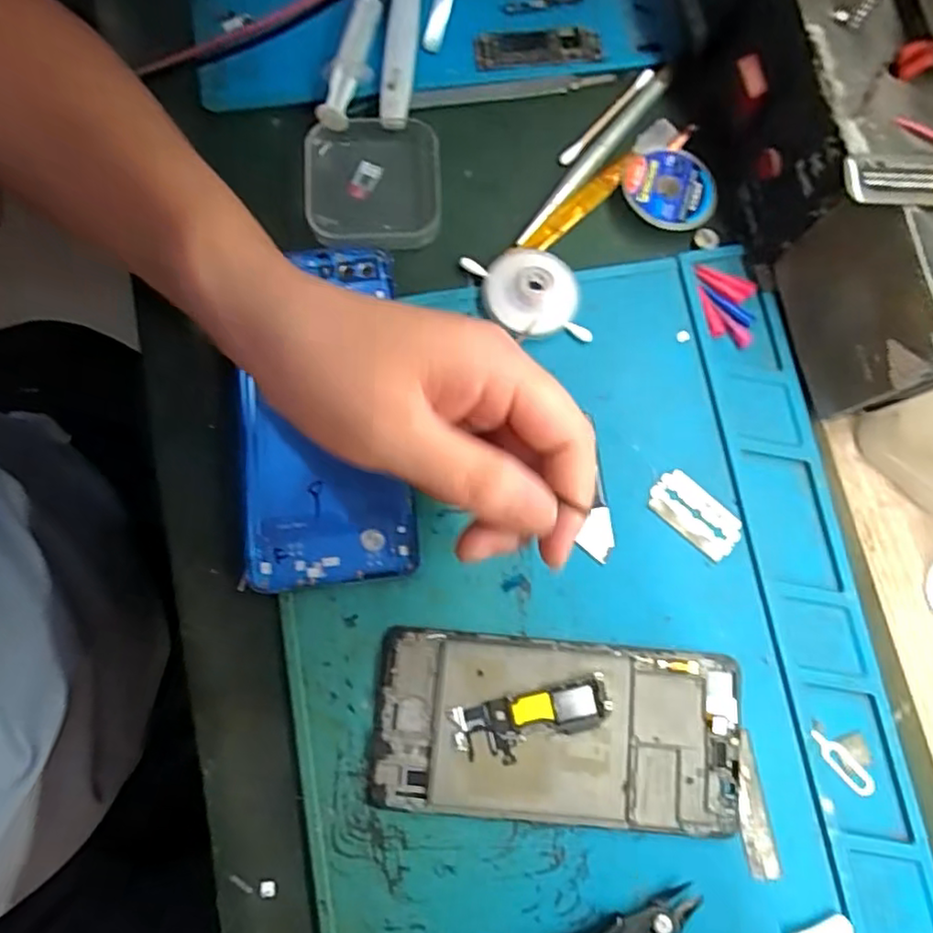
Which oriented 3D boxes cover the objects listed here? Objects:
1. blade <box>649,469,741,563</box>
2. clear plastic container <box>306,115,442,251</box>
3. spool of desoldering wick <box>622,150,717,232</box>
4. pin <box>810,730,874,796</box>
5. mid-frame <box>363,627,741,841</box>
[{"bbox_3d":[0.103,0.022,0.295,0.043,0.004,0.023,40,81,6],"label":"blade"},{"bbox_3d":[-0.045,-0.135,0.313,0.064,0.014,0.063,-2,79,-2],"label":"clear plastic container"},{"bbox_3d":[0.098,-0.134,0.318,0.043,0.009,0.040,0,79,-1],"label":"spool of desoldering wick"},{"bbox_3d":[0.158,0.125,0.276,0.010,0.004,0.033,-39,82,-8],"label":"pin"},{"bbox_3d":[0.038,0.110,0.273,0.150,0.004,0.072,5,79,0],"label":"mid-frame"}]

